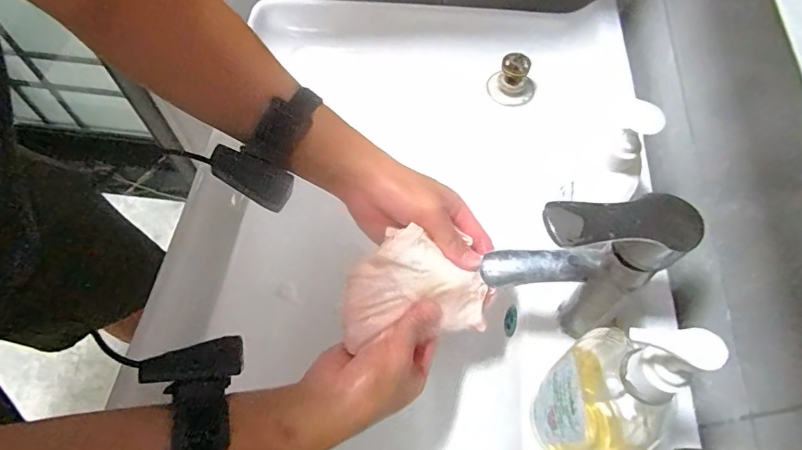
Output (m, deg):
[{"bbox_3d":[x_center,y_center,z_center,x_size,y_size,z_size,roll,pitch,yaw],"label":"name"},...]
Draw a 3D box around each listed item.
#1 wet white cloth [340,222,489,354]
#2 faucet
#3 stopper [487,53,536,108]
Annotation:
[{"bbox_3d":[0.006,0.052,0.424,0.123,0.054,0.082,-8,63,-5],"label":"wet white cloth"},{"bbox_3d":[0.129,0.032,0.349,0.129,0.148,0.044,-6,61,1],"label":"faucet"},{"bbox_3d":[0.138,-0.183,0.592,0.059,0.055,0.048,13,63,11],"label":"stopper"}]

